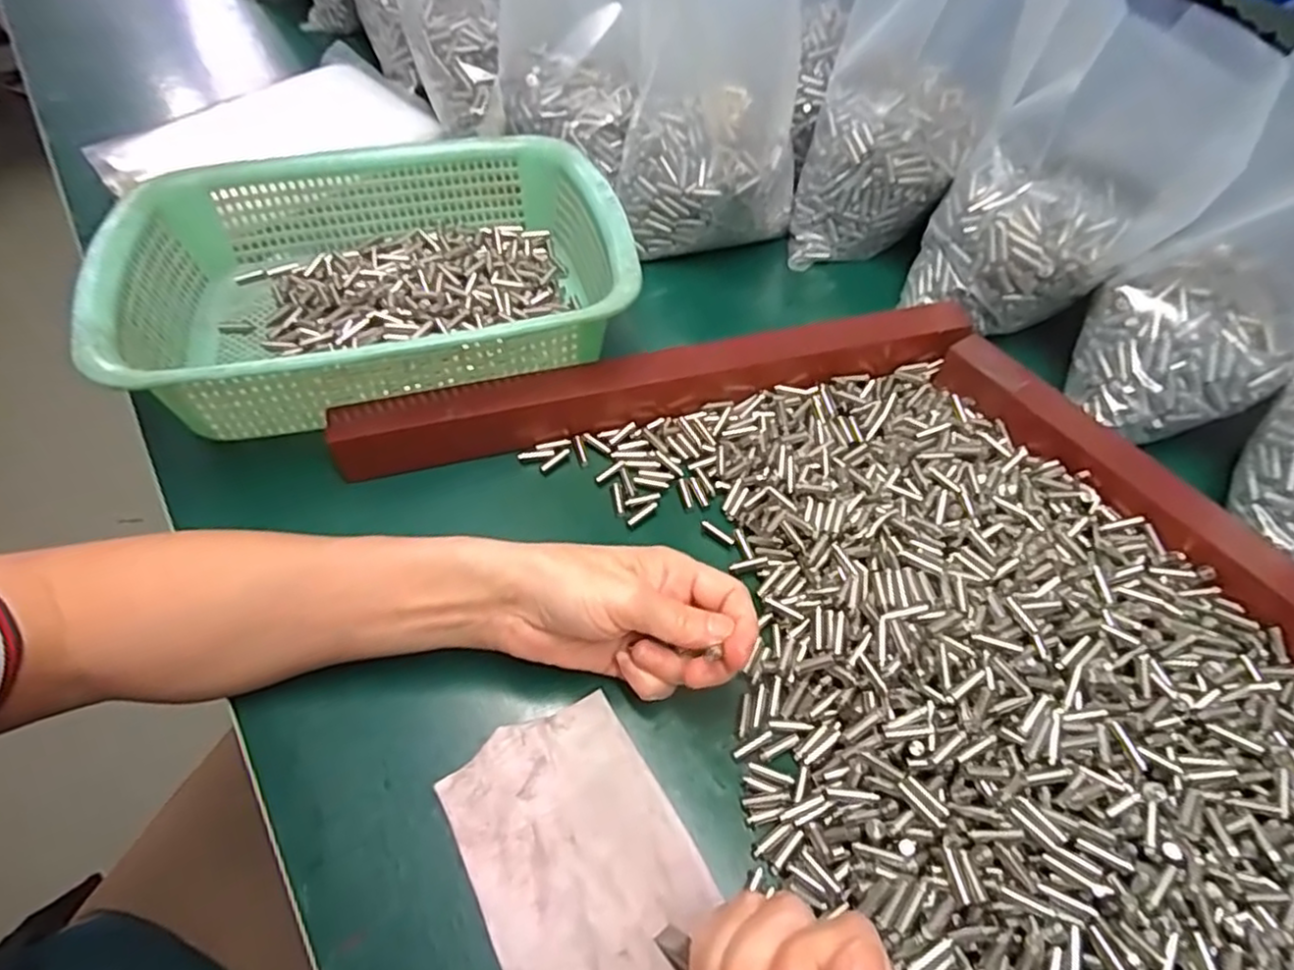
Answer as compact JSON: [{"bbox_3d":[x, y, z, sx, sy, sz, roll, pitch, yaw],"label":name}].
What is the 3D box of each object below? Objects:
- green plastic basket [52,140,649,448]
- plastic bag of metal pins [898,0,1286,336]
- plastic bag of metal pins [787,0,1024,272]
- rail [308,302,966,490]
[{"bbox_3d":[-0.166,-0.137,0.446,0.299,0.095,0.227,-13,57,-9],"label":"green plastic basket"},{"bbox_3d":[0.260,-0.193,0.423,0.133,0.179,0.097,19,58,12],"label":"plastic bag of metal pins"},{"bbox_3d":[0.181,-0.318,0.504,0.130,0.219,0.190,2,56,1],"label":"plastic bag of metal pins"},{"bbox_3d":[0.013,-0.066,0.424,0.397,0.041,0.033,-12,57,-9],"label":"rail"}]

